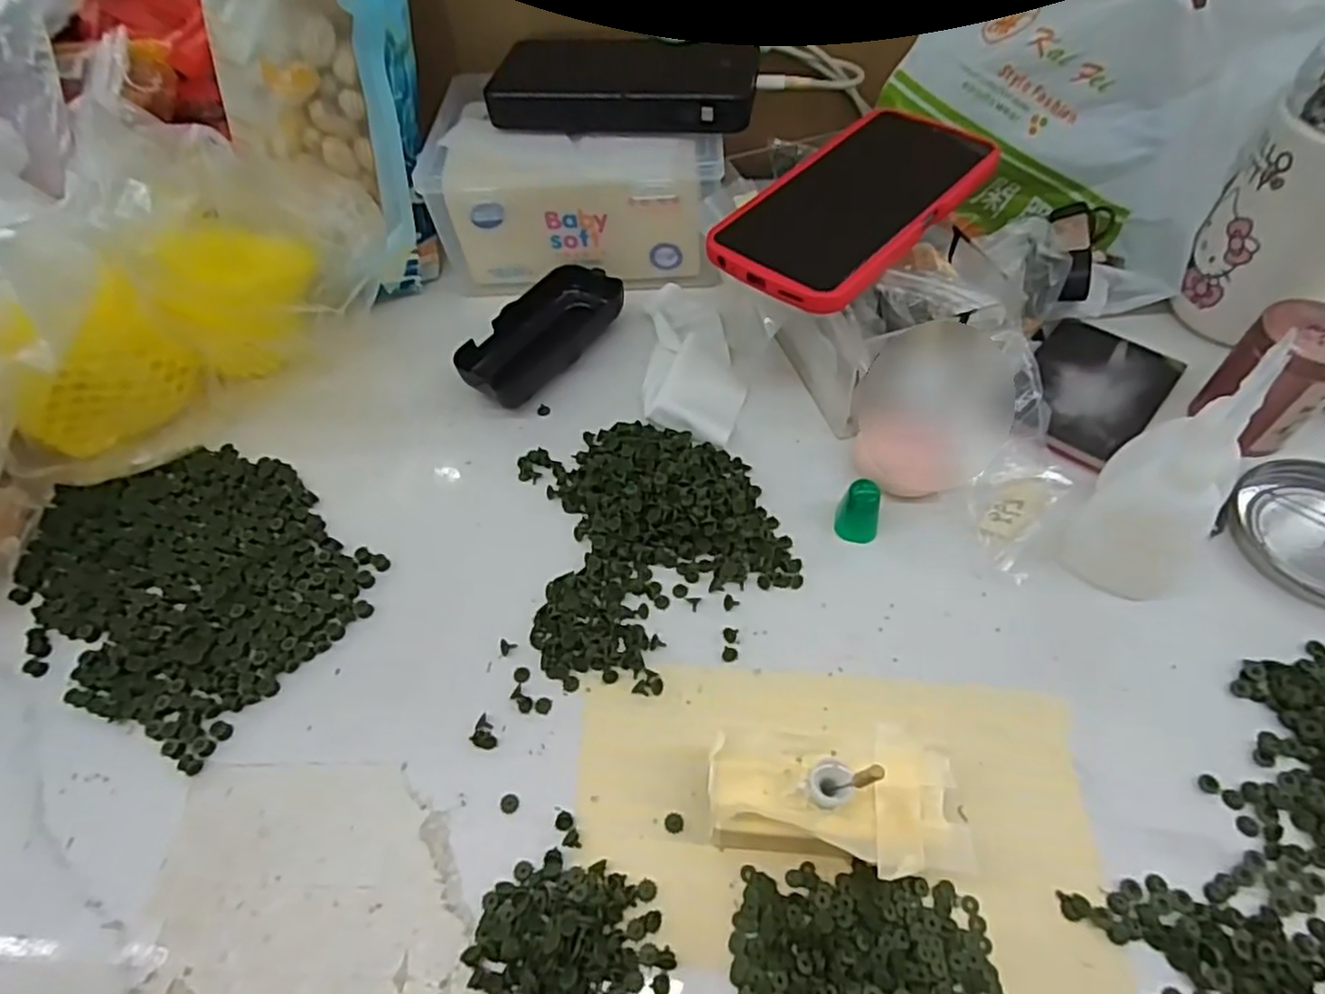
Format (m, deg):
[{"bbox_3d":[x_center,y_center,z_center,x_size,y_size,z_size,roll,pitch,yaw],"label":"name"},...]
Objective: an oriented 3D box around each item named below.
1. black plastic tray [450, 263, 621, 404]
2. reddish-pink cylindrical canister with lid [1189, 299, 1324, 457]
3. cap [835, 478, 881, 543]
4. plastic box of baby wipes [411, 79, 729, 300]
[{"bbox_3d":[-0.073,-0.097,0.423,0.052,0.022,0.108,34,64,24],"label":"black plastic tray"},{"bbox_3d":[0.295,-0.056,0.337,0.044,0.060,0.043,-40,62,-21],"label":"reddish-pink cylindrical canister with lid"},{"bbox_3d":[0.095,0.007,0.333,0.018,0.027,0.018,-2,55,3],"label":"cap"},{"bbox_3d":[-0.052,-0.201,0.454,0.183,0.077,0.113,4,56,7],"label":"plastic box of baby wipes"}]

